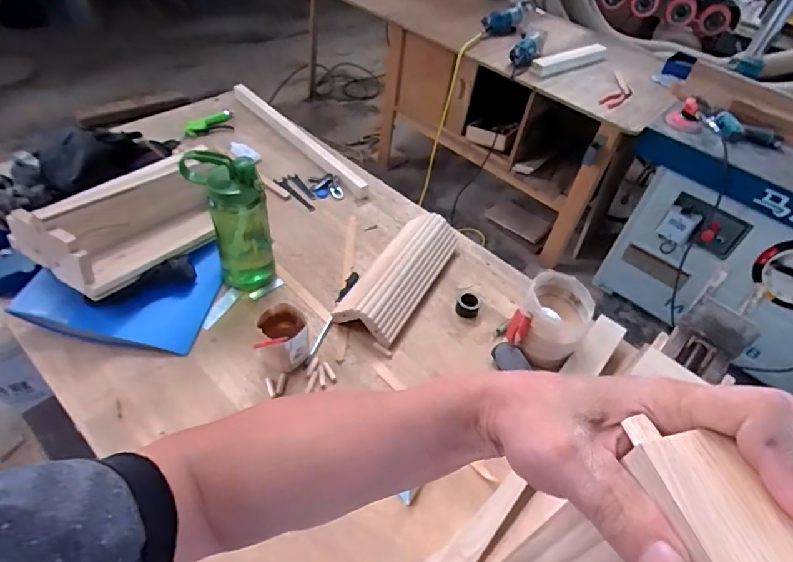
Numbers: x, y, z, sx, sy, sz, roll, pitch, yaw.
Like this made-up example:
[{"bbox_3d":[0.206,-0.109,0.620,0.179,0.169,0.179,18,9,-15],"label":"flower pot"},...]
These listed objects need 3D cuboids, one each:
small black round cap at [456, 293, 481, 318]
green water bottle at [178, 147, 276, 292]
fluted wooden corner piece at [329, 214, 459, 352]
[{"bbox_3d":[0.143,0.051,0.964,0.044,0.030,0.044,4,46,-4],"label":"small black round cap"},{"bbox_3d":[-0.291,-0.095,0.867,0.122,0.269,0.092,-13,50,-18],"label":"green water bottle"},{"bbox_3d":[0.009,-0.024,0.975,0.129,0.063,0.341,24,48,15],"label":"fluted wooden corner piece"}]

